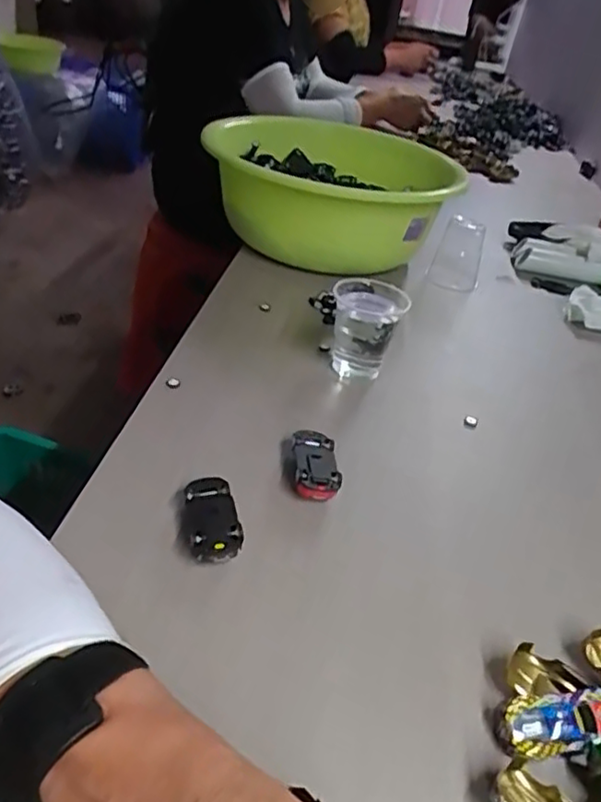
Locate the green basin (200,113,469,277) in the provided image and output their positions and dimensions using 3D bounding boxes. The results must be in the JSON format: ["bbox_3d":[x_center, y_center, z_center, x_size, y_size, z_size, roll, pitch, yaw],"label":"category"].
[{"bbox_3d":[0.043,-0.240,0.778,0.284,0.132,0.265,5,34,-3],"label":"green basin"}]

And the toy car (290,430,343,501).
[{"bbox_3d":[0.009,0.049,0.456,0.030,0.025,0.063,2,35,-8],"label":"toy car"}]

